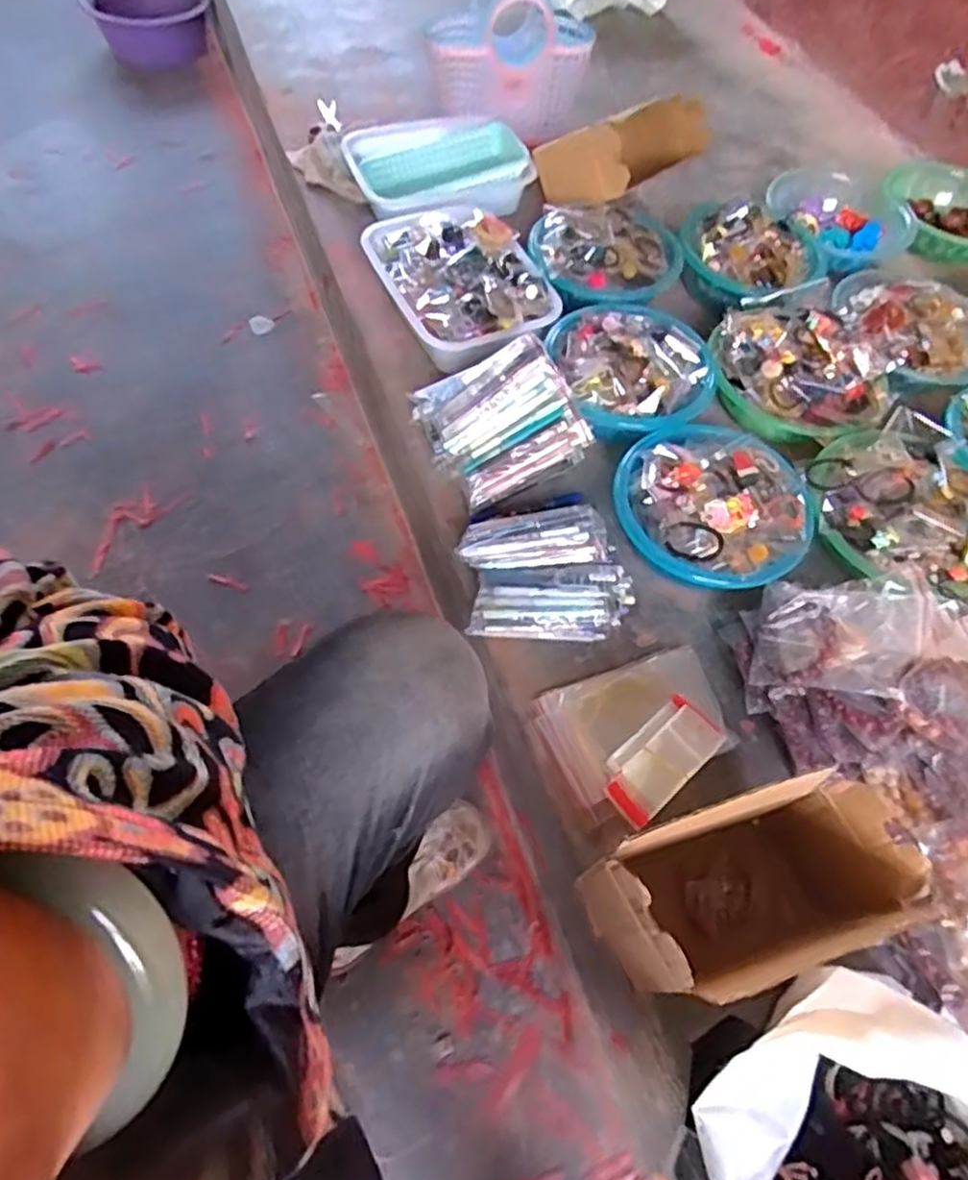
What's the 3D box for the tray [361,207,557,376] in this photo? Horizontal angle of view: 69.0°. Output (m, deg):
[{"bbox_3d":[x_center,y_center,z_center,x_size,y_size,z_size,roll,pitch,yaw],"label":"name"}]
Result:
[{"bbox_3d":[-0.030,-0.432,0.970,0.194,0.061,0.276,-22,64,-14],"label":"tray"}]

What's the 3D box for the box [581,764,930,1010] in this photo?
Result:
[{"bbox_3d":[0.209,0.245,0.588,0.215,0.182,0.111,-18,63,-12],"label":"box"}]

